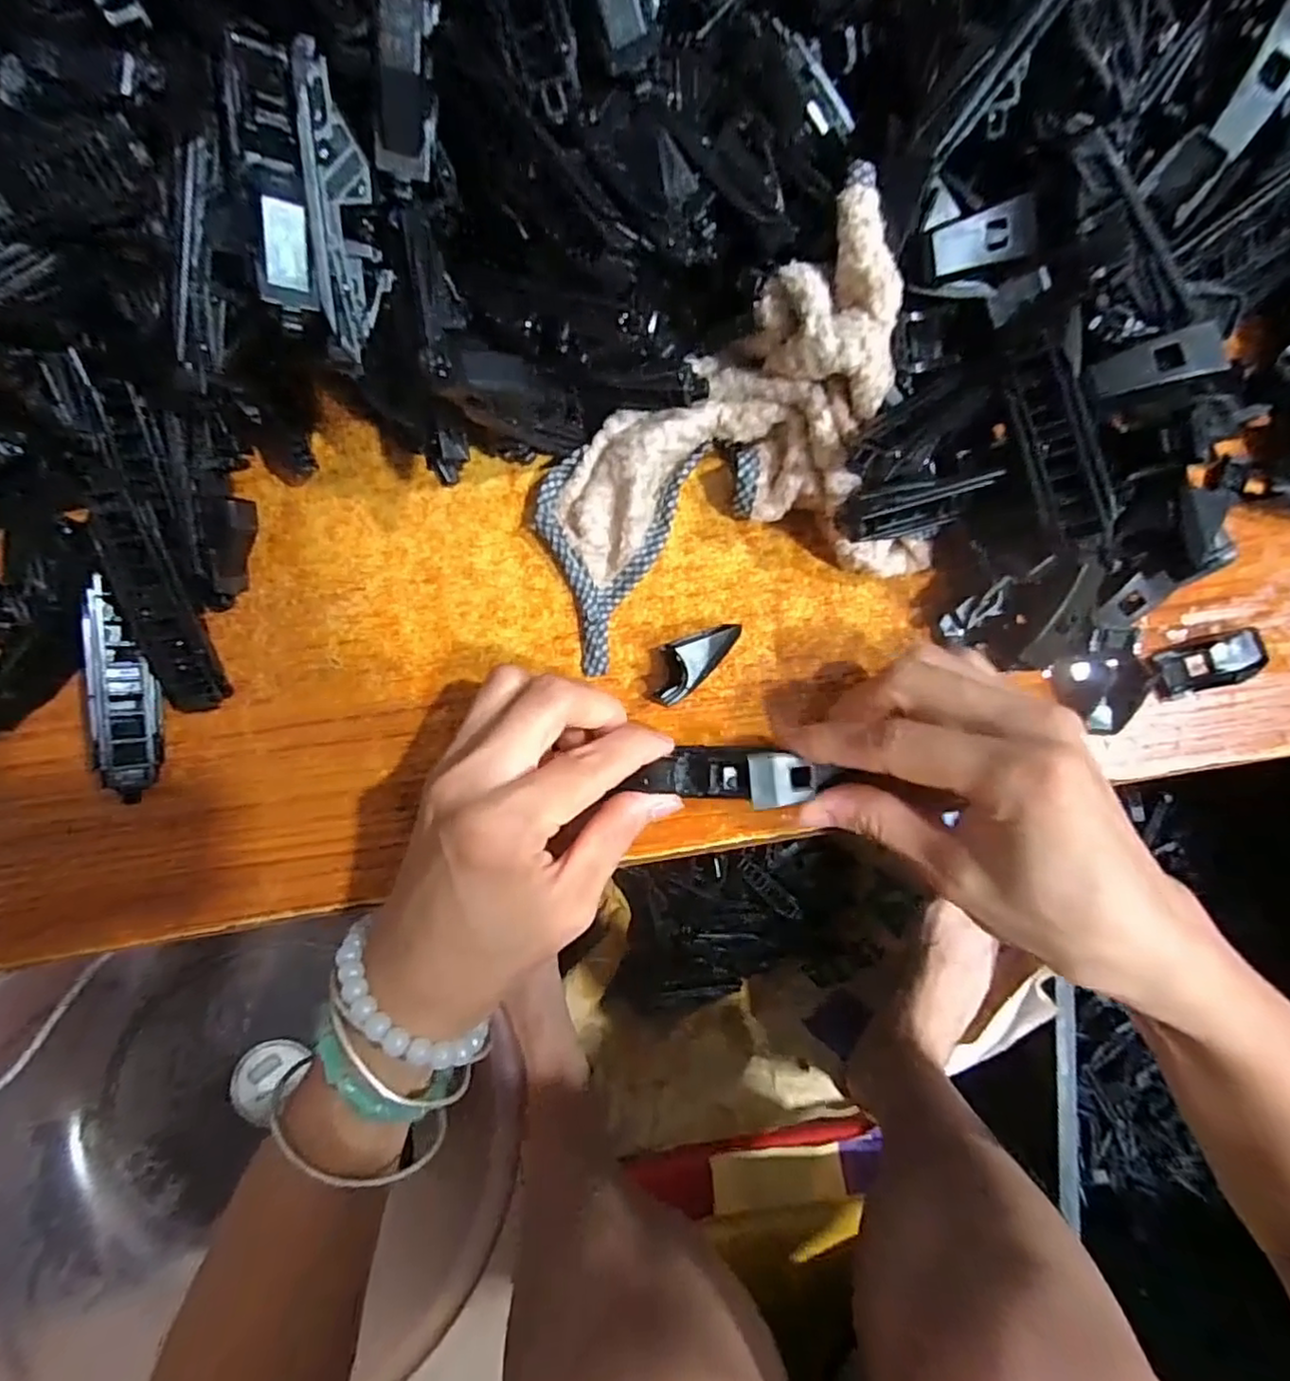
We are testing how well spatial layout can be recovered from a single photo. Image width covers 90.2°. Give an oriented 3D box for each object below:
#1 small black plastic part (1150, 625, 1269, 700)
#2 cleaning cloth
[{"bbox_3d":[0.220,-0.012,0.246,0.042,0.012,0.020,-14,86,-3],"label":"small black plastic part"},{"bbox_3d":[0.026,-0.081,0.223,0.135,0.059,0.112,-21,86,-3],"label":"cleaning cloth"}]

